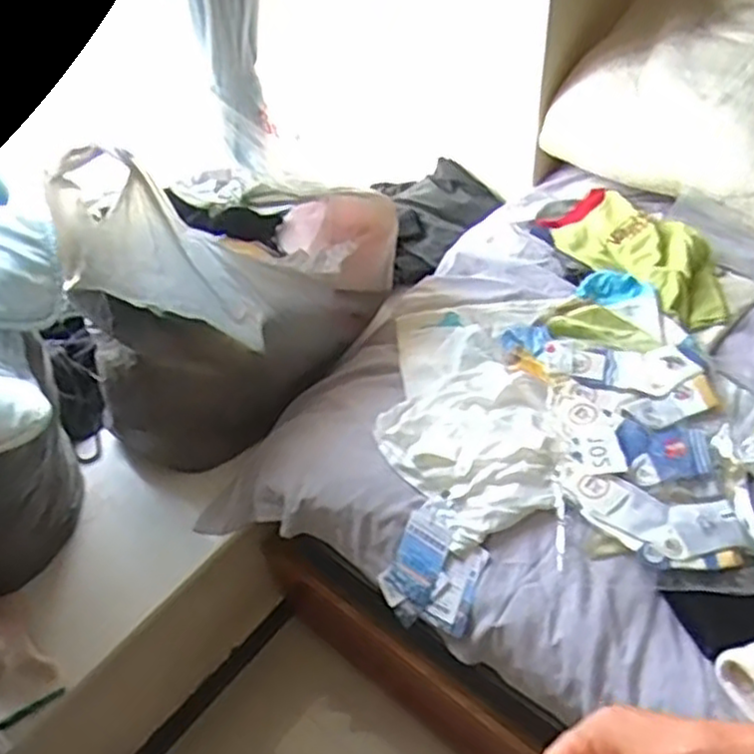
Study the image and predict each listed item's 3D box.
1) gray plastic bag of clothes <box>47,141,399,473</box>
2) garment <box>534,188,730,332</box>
[{"bbox_3d":[-0.228,-0.148,1.146,0.480,0.458,0.301,-37,56,-24],"label":"gray plastic bag of clothes"},{"bbox_3d":[0.449,-0.215,1.233,0.178,0.044,0.353,-29,53,-19],"label":"garment"}]

